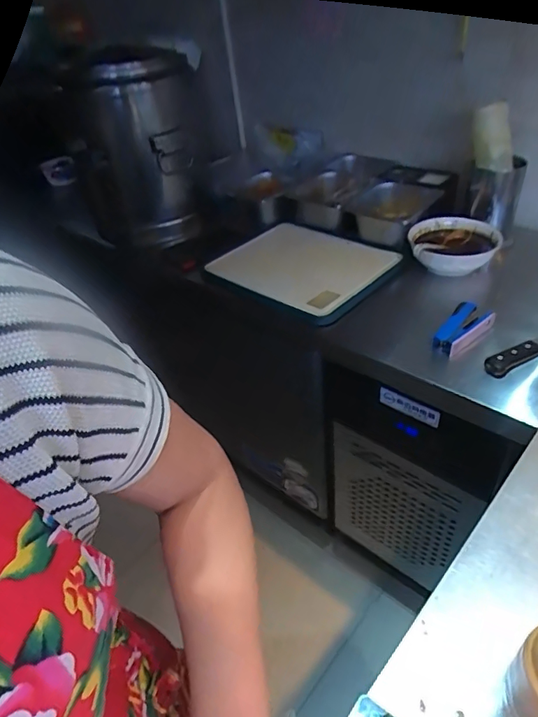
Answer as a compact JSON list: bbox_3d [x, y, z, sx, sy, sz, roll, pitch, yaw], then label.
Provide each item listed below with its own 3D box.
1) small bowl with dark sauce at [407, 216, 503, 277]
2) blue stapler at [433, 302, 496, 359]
[{"bbox_3d":[0.376,-0.231,0.994,0.167,0.084,0.171,-4,38,3],"label":"small bowl with dark sauce"},{"bbox_3d":[0.325,-0.045,0.801,0.065,0.041,0.111,26,48,34],"label":"blue stapler"}]

